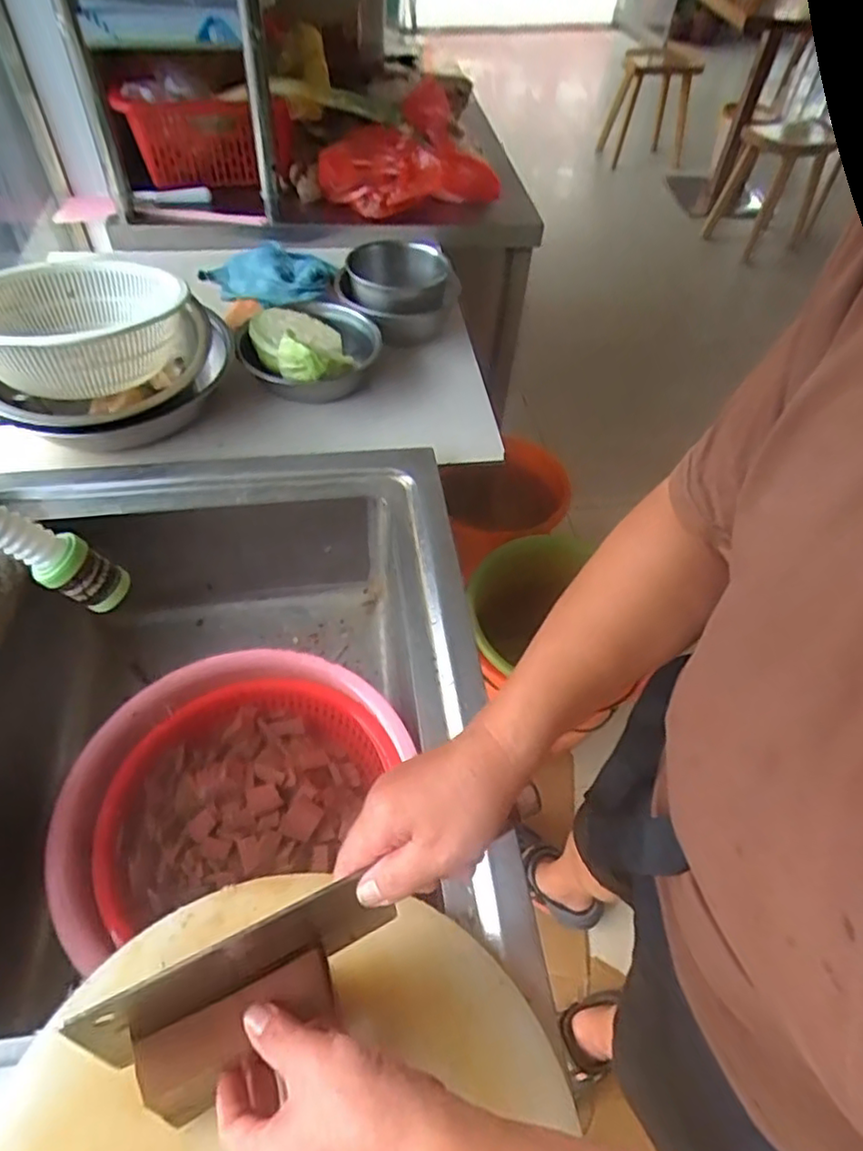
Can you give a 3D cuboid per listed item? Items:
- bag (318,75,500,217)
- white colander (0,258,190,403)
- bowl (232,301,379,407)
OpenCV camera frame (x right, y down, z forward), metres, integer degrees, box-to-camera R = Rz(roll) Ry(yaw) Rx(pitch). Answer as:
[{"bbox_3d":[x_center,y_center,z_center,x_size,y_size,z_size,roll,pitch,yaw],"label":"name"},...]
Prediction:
[{"bbox_3d":[-0.054,-0.785,1.202,0.319,0.147,0.171,-14,54,-14],"label":"bag"},{"bbox_3d":[-0.445,-0.298,0.826,0.267,0.150,0.254,-13,54,-14],"label":"white colander"},{"bbox_3d":[-0.182,-0.330,0.928,0.189,0.091,0.178,2,52,-2],"label":"bowl"}]

